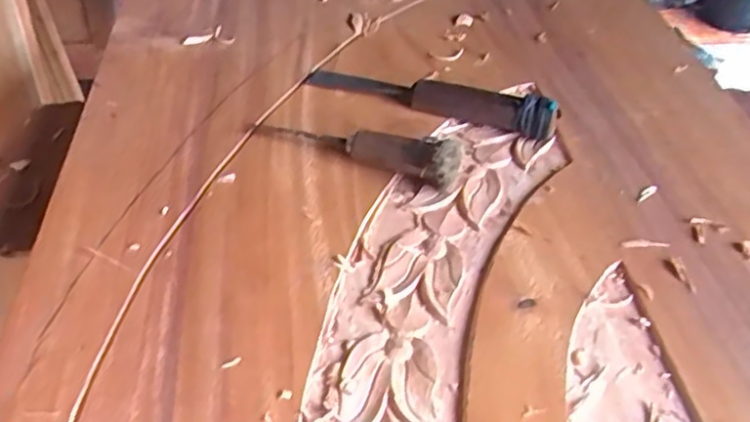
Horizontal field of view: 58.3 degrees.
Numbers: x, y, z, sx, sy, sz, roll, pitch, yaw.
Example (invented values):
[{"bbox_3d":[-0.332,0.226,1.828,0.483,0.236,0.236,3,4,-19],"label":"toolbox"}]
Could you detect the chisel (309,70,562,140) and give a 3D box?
[{"bbox_3d":[0.047,-0.104,0.588,0.220,0.033,0.027,17,45,14],"label":"chisel"}]

